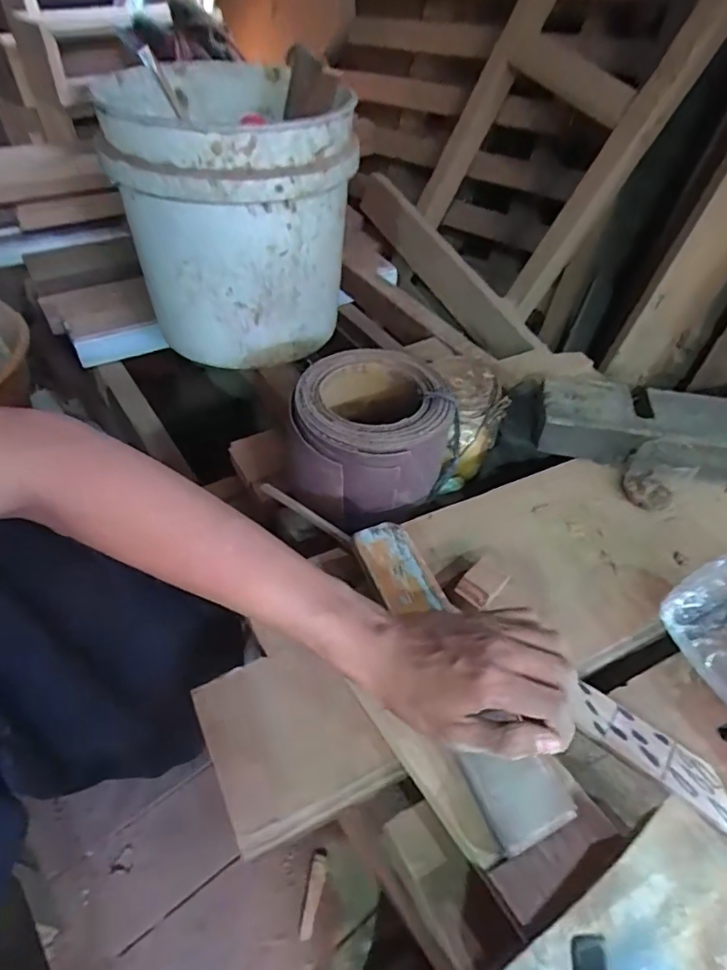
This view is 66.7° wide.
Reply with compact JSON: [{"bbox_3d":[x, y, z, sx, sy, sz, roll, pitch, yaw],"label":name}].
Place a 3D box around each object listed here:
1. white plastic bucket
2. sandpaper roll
[{"bbox_3d":[-0.182,-0.357,0.748,0.260,0.286,0.327,-17,49,-20],"label":"white plastic bucket"},{"bbox_3d":[0.004,-0.051,0.599,0.159,0.116,0.166,2,46,-2],"label":"sandpaper roll"}]

